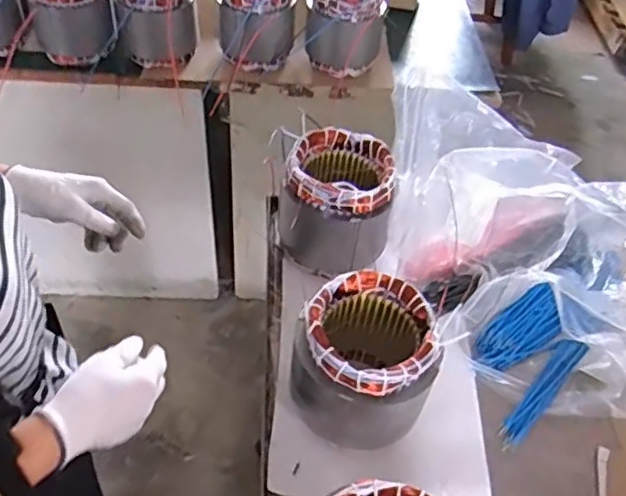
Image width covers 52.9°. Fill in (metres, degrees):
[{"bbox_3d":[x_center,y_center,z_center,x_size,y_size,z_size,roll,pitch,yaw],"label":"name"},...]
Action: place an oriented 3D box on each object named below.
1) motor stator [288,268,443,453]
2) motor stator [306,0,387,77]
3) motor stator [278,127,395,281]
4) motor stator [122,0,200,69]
[{"bbox_3d":[0.055,0.129,0.687,0.141,0.140,0.140,3,48,-3],"label":"motor stator"},{"bbox_3d":[0.064,-0.456,1.319,0.155,0.175,0.163,8,48,1],"label":"motor stator"},{"bbox_3d":[0.032,-0.064,0.867,0.147,0.145,0.141,8,48,1],"label":"motor stator"},{"bbox_3d":[-0.319,-0.476,1.300,0.153,0.163,0.145,-7,49,-12],"label":"motor stator"}]

